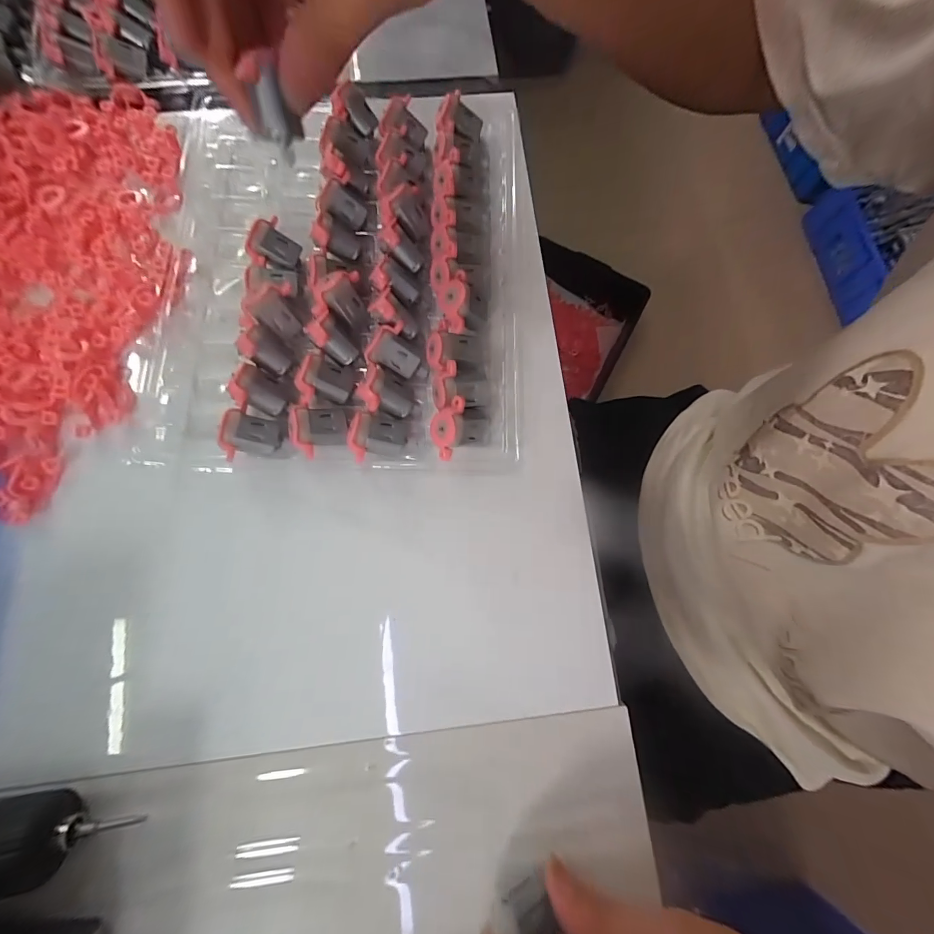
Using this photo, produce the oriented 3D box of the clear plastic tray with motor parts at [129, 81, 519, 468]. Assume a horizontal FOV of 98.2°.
[{"bbox_3d":[-0.079,-0.128,0.234,0.215,0.028,0.255,1,78,-1],"label":"clear plastic tray with motor parts"}]

